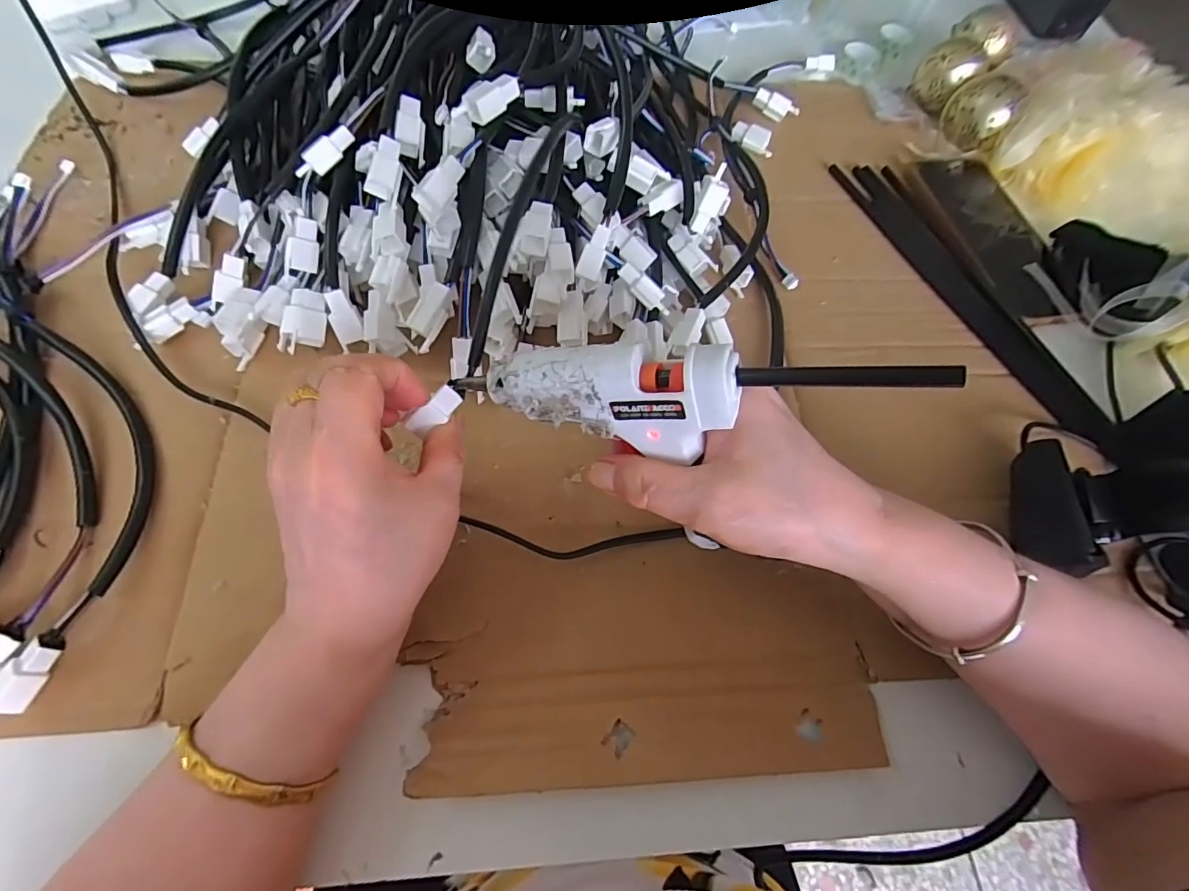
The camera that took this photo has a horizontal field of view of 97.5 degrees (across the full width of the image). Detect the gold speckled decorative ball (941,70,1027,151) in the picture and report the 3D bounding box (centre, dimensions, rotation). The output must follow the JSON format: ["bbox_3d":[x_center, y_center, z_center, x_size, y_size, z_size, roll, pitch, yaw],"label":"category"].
[{"bbox_3d":[0.331,-0.288,0.449,0.052,0.044,0.048,33,66,13],"label":"gold speckled decorative ball"}]

